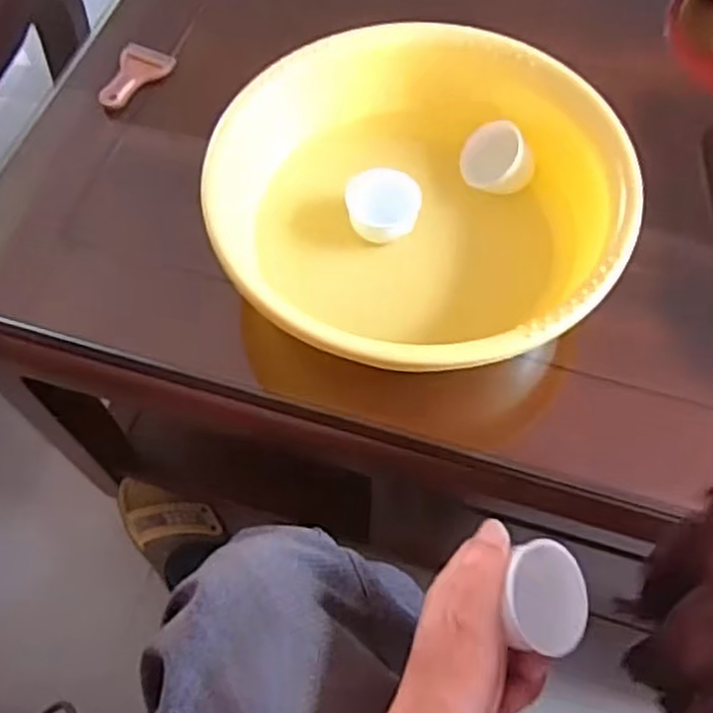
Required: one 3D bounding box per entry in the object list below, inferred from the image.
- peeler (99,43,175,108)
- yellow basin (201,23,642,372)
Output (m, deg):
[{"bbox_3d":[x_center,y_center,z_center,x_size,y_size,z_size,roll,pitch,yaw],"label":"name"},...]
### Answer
[{"bbox_3d":[-0.203,-0.253,0.680,0.050,0.006,0.077,20,65,11],"label":"peeler"},{"bbox_3d":[0.046,-0.112,0.555,0.285,0.089,0.271,-1,63,1],"label":"yellow basin"}]

